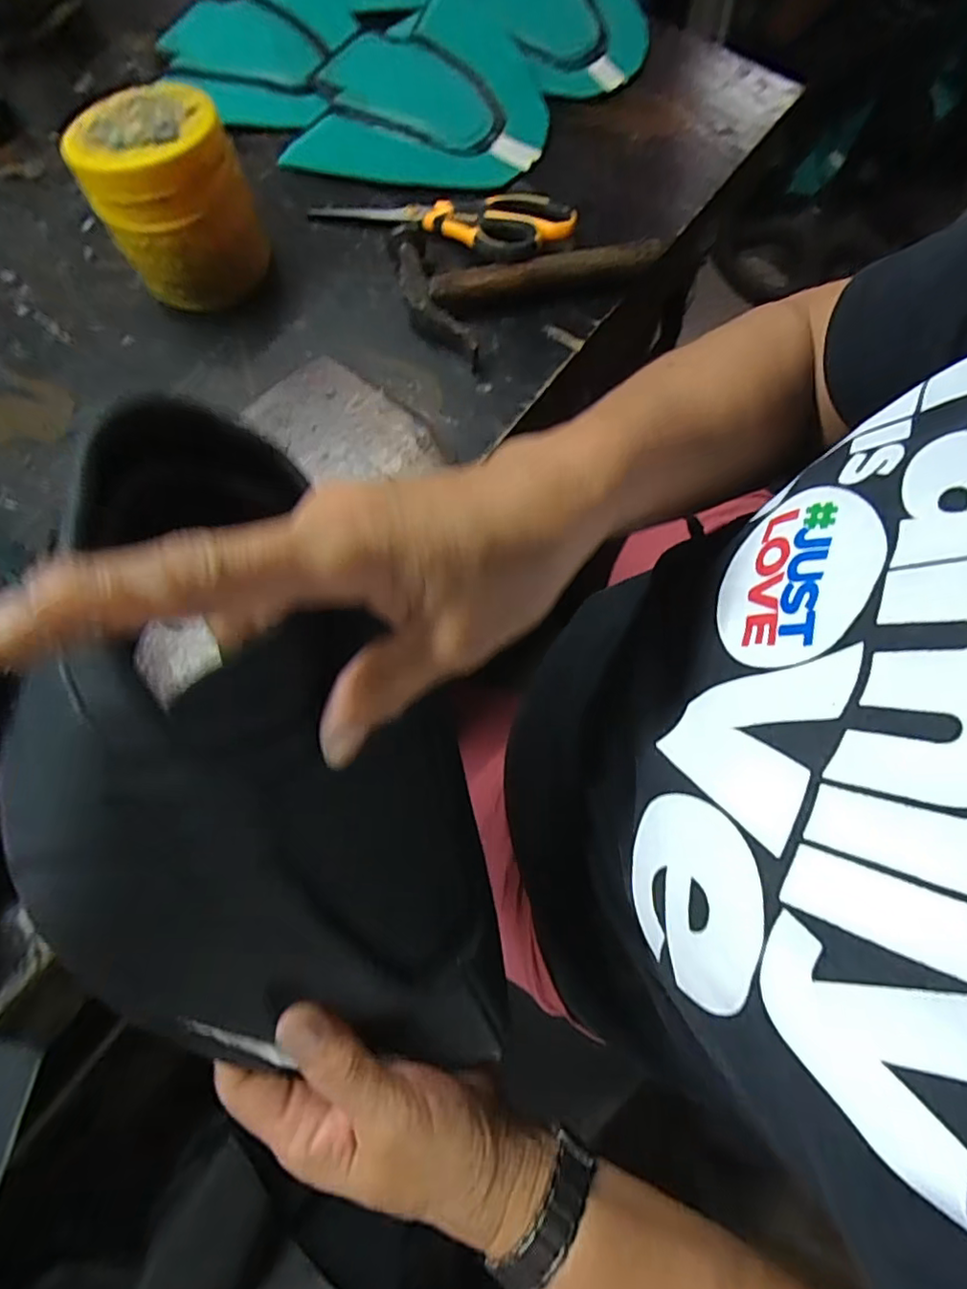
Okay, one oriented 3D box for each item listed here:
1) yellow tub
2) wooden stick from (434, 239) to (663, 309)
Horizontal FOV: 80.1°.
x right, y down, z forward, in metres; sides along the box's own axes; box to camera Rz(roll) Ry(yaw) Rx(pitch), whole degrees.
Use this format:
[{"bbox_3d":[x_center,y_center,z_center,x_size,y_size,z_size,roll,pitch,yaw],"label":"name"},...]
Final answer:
[{"bbox_3d":[-0.207,-0.298,0.391,0.096,0.103,0.091,0,74,1],"label":"yellow tub"},{"bbox_3d":[0.045,-0.263,0.414,0.164,0.023,0.022,-12,74,-2],"label":"wooden stick"}]

